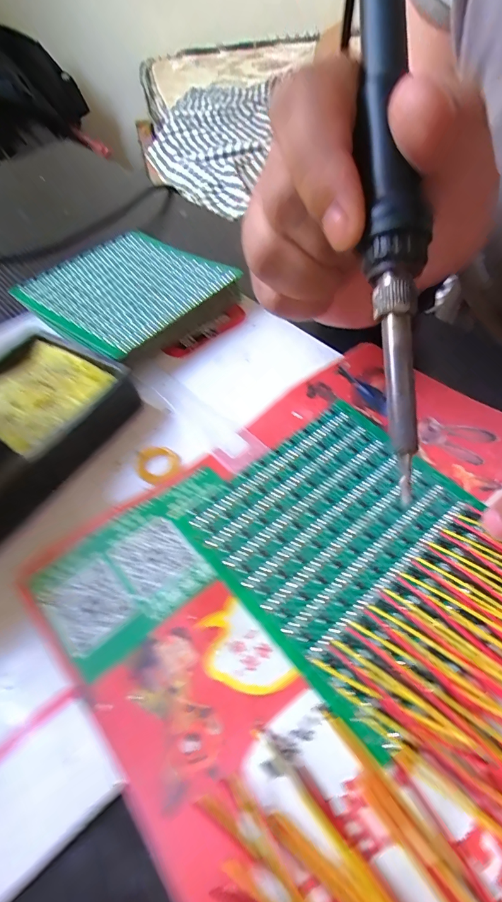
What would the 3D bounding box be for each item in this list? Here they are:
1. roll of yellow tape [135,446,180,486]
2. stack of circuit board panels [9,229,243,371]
[{"bbox_3d":[-0.042,0.005,0.190,0.018,0.004,0.021,-14,52,-5],"label":"roll of yellow tape"},{"bbox_3d":[-0.074,-0.093,0.256,0.097,0.022,0.096,33,62,27],"label":"stack of circuit board panels"}]

